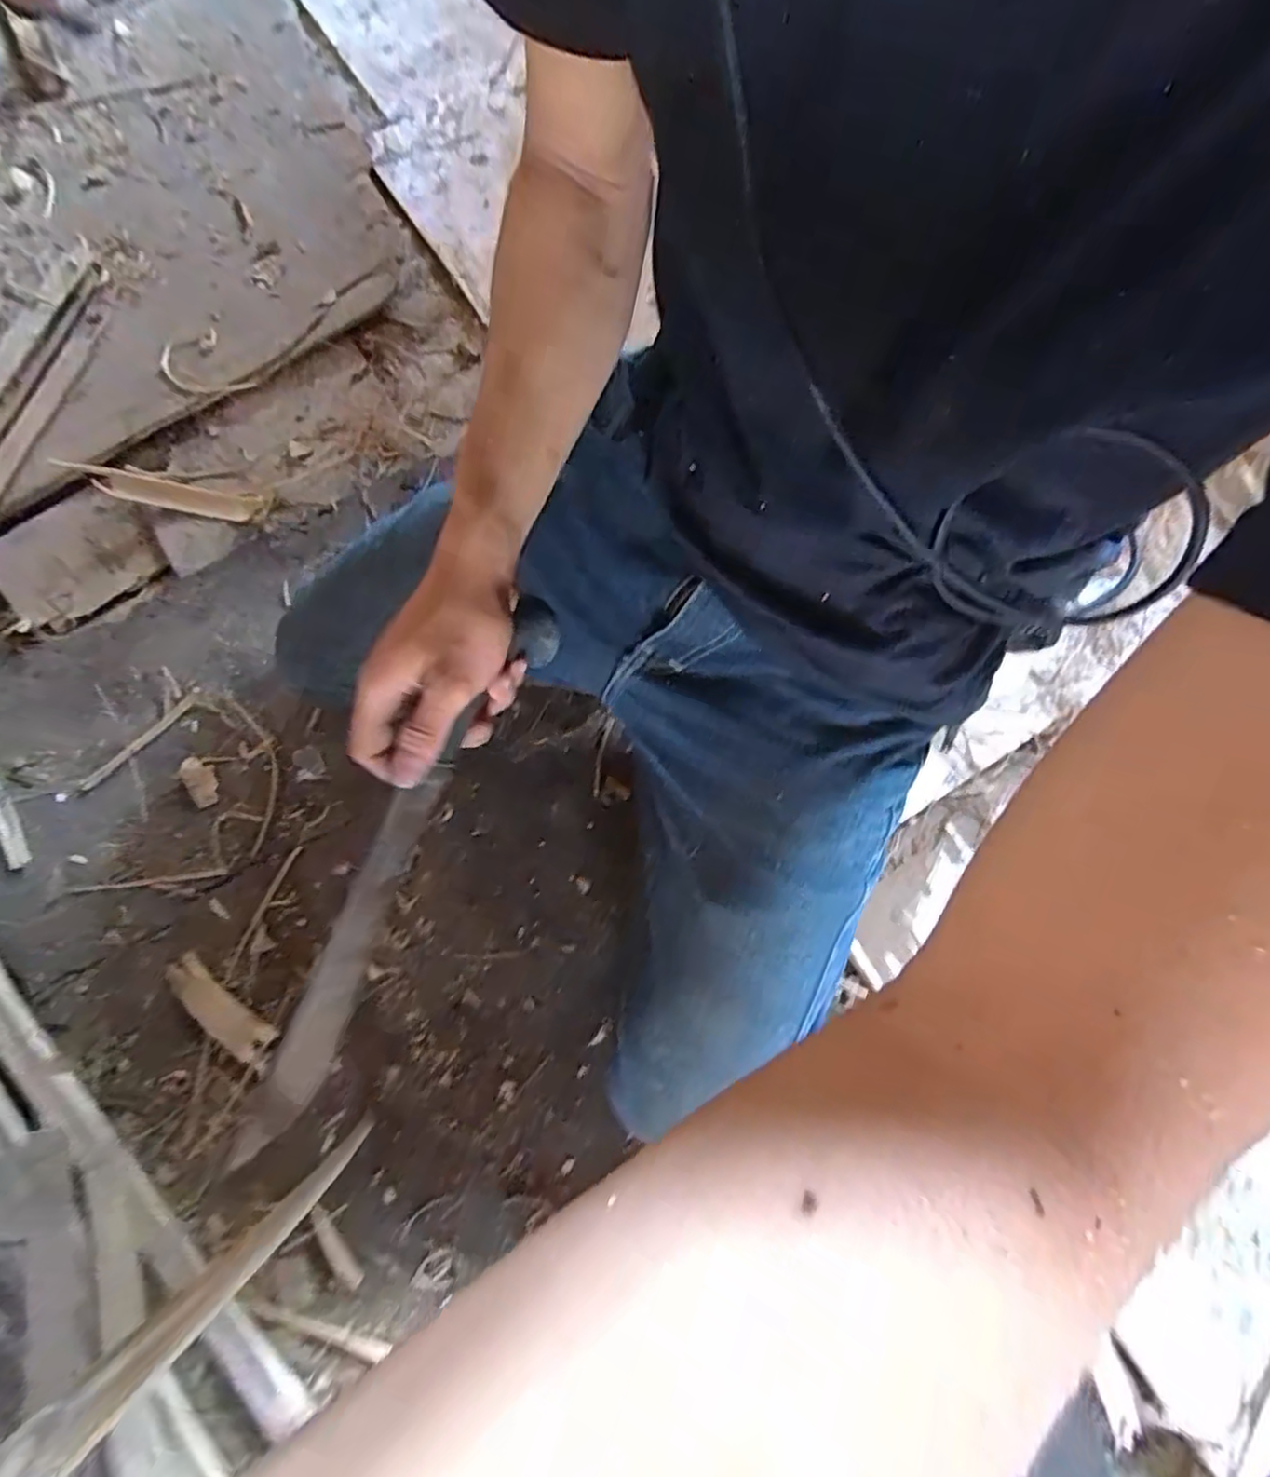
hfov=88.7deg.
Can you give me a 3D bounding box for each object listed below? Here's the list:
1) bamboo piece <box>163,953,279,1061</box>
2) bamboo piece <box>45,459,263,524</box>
[{"bbox_3d":[-0.429,0.274,0.665,0.132,0.008,0.038,34,65,11],"label":"bamboo piece"},{"bbox_3d":[-0.580,-0.304,0.791,0.249,0.021,0.040,11,79,4],"label":"bamboo piece"}]

